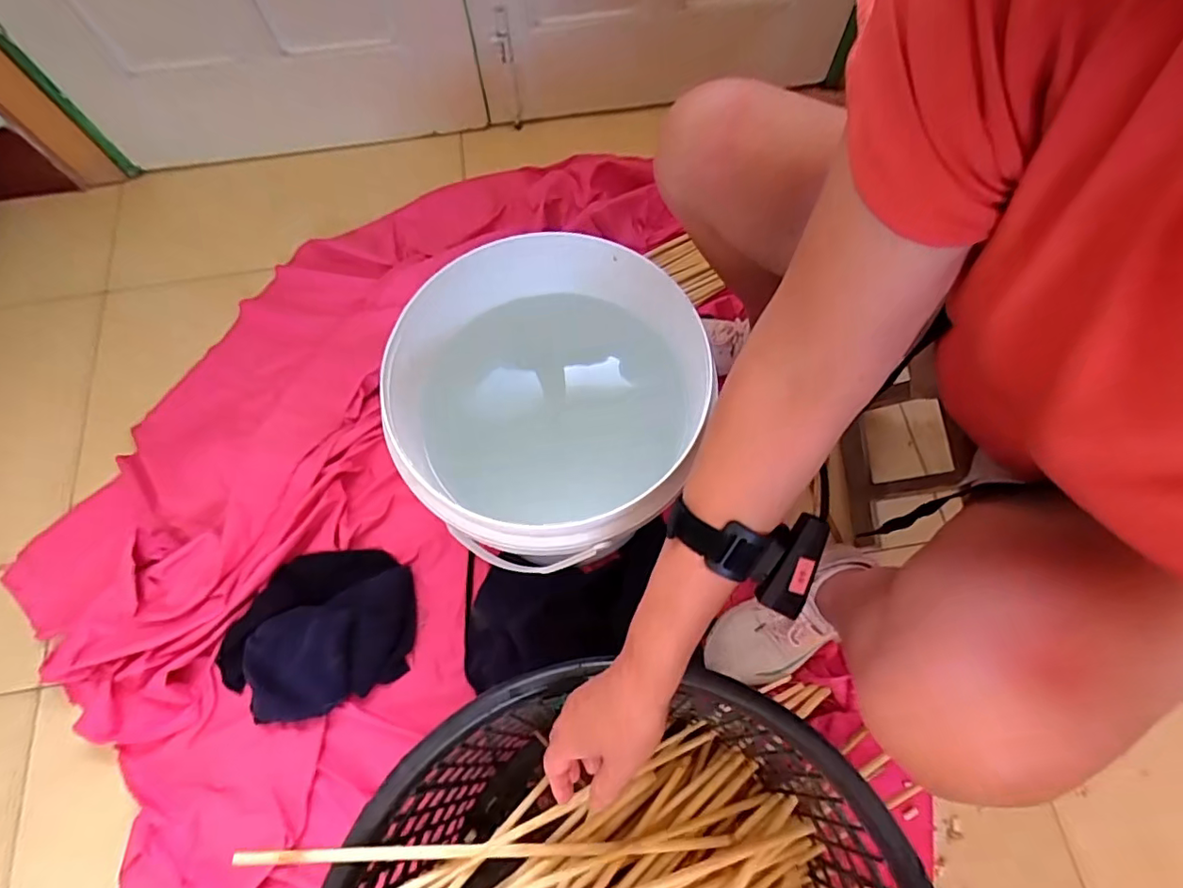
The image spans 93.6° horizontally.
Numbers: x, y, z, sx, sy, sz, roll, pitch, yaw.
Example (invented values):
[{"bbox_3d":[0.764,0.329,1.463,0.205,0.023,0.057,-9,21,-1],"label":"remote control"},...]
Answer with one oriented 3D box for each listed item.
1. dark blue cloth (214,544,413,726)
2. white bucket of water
[{"bbox_3d":[-0.340,0.228,0.682,0.230,0.054,0.188,-8,70,-2],"label":"dark blue cloth"},{"bbox_3d":[-0.038,-0.017,0.609,0.283,0.286,0.287,0,70,1],"label":"white bucket of water"}]

